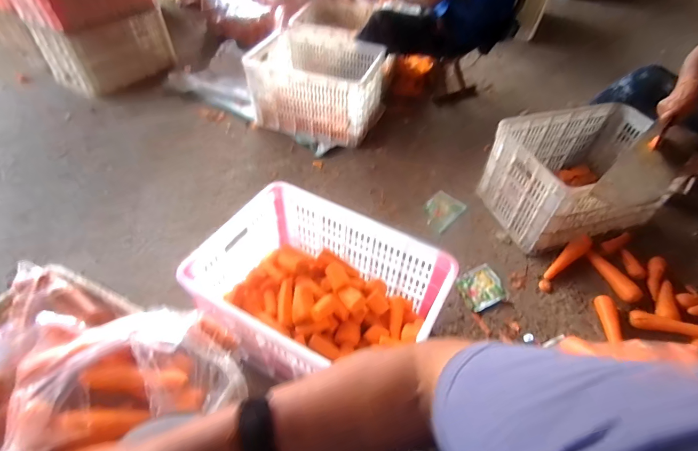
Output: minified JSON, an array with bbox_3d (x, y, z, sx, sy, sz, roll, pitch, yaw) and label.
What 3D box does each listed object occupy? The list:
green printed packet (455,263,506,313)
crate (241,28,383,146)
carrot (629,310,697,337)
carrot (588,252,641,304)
[{"bbox_3d":[0.397,0.184,1.110,0.140,0.017,0.124,-17,51,-17],"label":"green printed packet"},{"bbox_3d":[-0.139,-0.595,1.602,0.525,0.288,0.429,15,49,11],"label":"crate"},{"bbox_3d":[0.874,0.270,1.001,0.188,0.034,0.045,8,46,25],"label":"carrot"},{"bbox_3d":[0.782,0.149,1.102,0.051,0.052,0.175,-25,66,-23],"label":"carrot"}]

